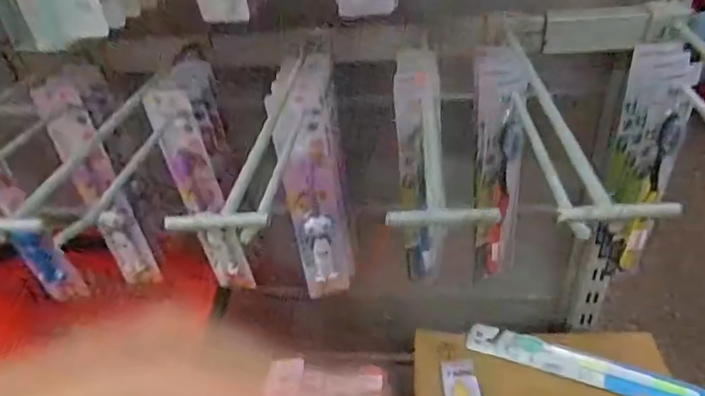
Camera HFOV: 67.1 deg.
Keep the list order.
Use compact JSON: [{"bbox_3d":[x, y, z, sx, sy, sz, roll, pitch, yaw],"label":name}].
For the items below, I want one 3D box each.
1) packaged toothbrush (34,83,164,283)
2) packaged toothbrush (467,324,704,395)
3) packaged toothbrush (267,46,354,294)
[{"bbox_3d":[-0.234,-0.002,0.508,0.038,0.218,0.023,-18,38,-15],"label":"packaged toothbrush"},{"bbox_3d":[0.246,0.181,0.577,0.239,0.021,0.052,15,41,26],"label":"packaged toothbrush"},{"bbox_3d":[-0.030,-0.003,0.458,0.051,0.241,0.017,-12,37,-8],"label":"packaged toothbrush"}]

